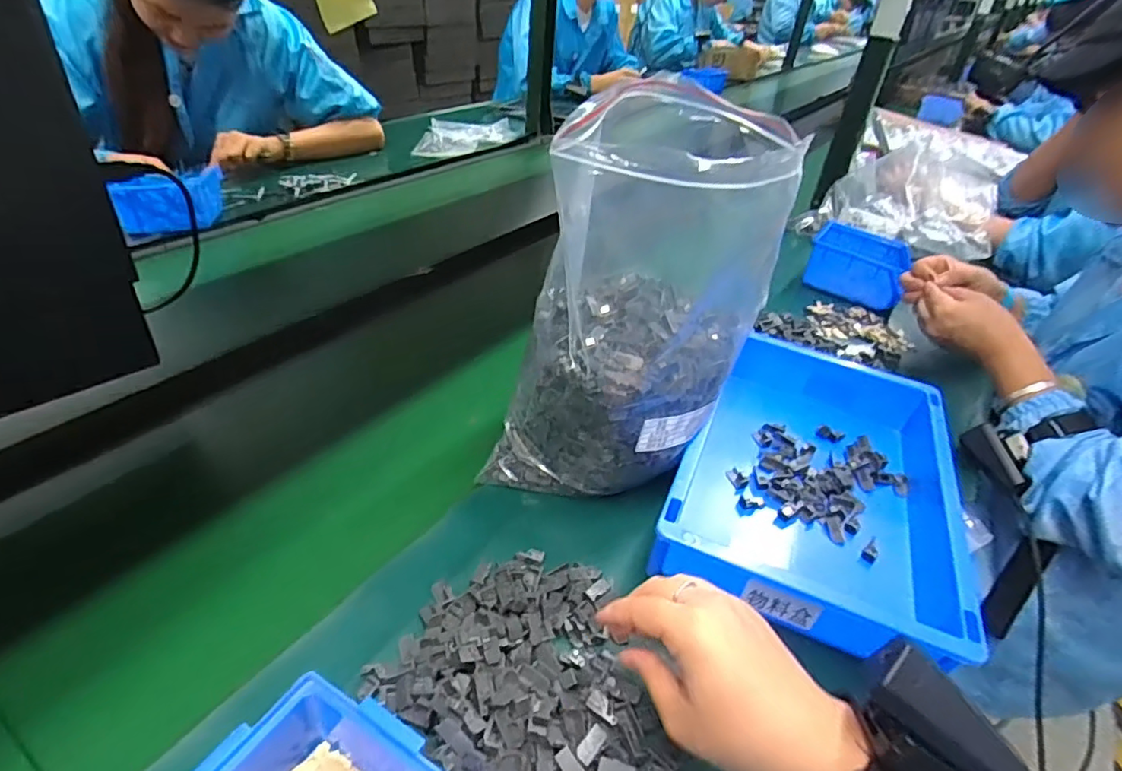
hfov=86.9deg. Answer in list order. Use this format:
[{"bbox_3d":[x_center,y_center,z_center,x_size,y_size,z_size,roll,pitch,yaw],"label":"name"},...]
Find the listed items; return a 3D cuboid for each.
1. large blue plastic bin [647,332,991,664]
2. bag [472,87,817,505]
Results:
[{"bbox_3d":[0.219,0.077,0.514,0.205,0.069,0.307,20,40,15],"label":"large blue plastic bin"},{"bbox_3d":[0.061,-0.055,0.464,0.155,0.282,0.184,22,41,17],"label":"bag"}]

